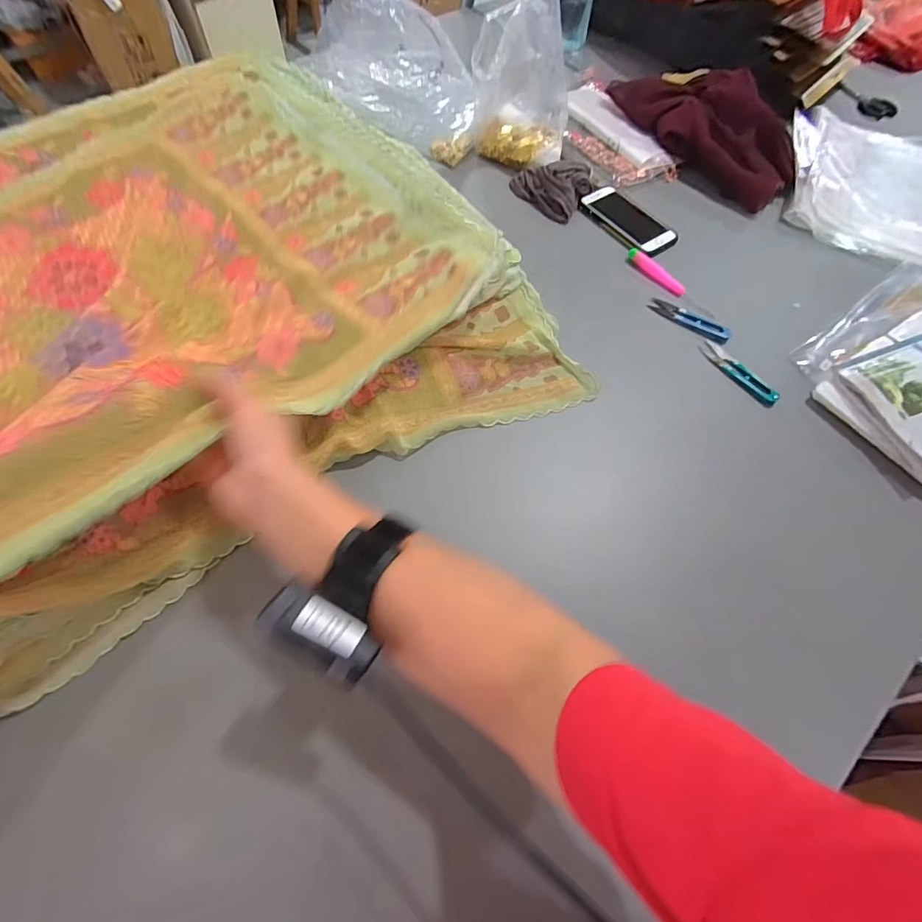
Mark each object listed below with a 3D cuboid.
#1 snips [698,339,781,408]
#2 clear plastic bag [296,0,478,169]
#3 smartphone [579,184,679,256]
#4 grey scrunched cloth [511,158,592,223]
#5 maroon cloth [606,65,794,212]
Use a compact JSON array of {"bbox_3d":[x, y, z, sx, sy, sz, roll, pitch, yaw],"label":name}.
[{"bbox_3d":[0.322,-0.103,0.551,0.020,0.014,0.103,-30,68,-18],"label":"snips"},{"bbox_3d":[-0.096,-0.603,0.727,0.285,0.111,0.158,25,64,9],"label":"clear plastic bag"},{"bbox_3d":[0.231,-0.337,0.661,0.076,0.012,0.135,-28,68,-17],"label":"smartphone"},{"bbox_3d":[0.127,-0.394,0.672,0.106,0.040,0.081,34,65,13],"label":"grey scrunched cloth"},{"bbox_3d":[0.365,-0.508,0.716,0.123,0.085,0.309,-25,67,-16],"label":"maroon cloth"}]

